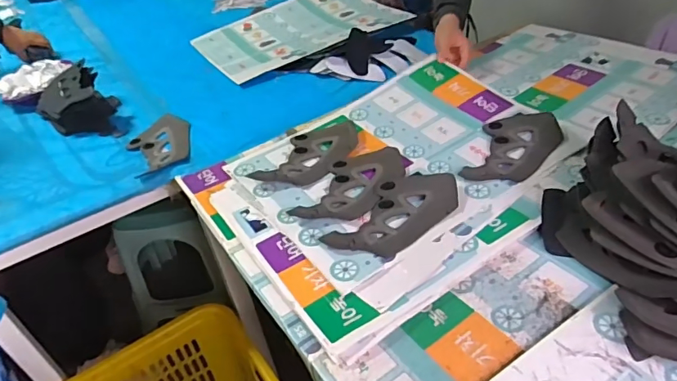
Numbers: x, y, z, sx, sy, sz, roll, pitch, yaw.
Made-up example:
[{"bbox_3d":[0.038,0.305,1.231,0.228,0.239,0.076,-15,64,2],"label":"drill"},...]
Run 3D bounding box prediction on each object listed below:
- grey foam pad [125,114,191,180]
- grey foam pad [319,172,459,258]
[{"bbox_3d":[-0.362,-0.098,0.982,0.122,0.007,0.204,-19,41,-15],"label":"grey foam pad"},{"bbox_3d":[0.086,0.034,0.725,0.223,0.015,0.112,-32,46,-28],"label":"grey foam pad"}]

